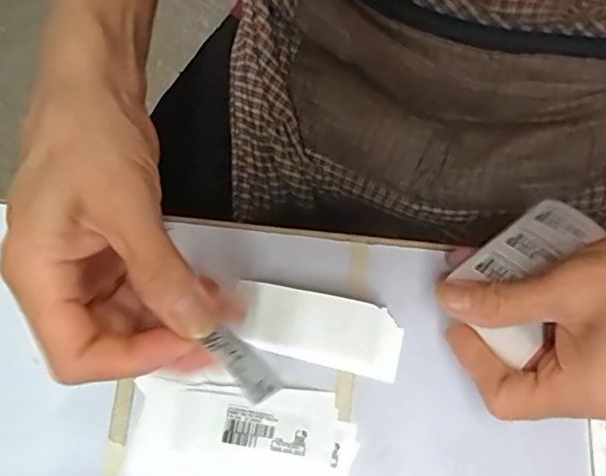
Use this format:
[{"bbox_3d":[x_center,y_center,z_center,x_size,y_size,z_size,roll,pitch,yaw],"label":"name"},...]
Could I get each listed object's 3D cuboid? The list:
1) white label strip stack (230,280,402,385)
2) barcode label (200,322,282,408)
[{"bbox_3d":[0.009,0.049,0.301,0.088,0.019,0.038,8,74,3],"label":"white label strip stack"},{"bbox_3d":[-0.023,0.047,0.215,0.015,0.004,0.034,-19,55,-41],"label":"barcode label"}]

